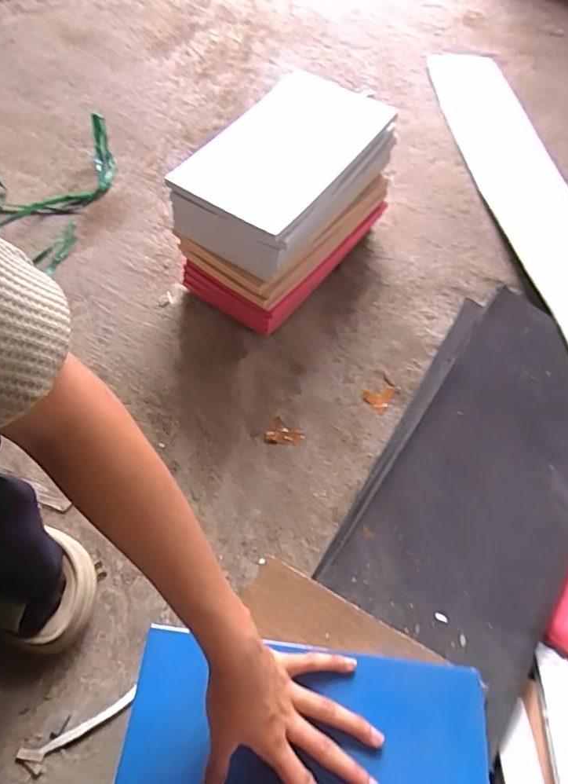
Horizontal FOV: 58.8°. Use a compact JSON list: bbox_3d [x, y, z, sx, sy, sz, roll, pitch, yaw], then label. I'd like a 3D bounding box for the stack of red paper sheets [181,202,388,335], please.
[{"bbox_3d":[0.002,-0.213,0.743,0.157,0.056,0.281,34,65,14],"label":"stack of red paper sheets"}]

